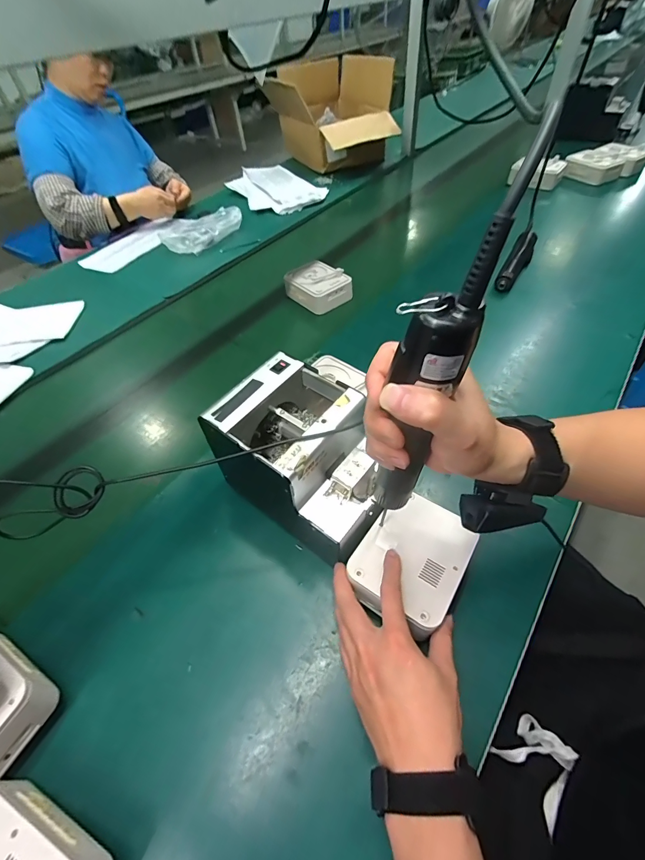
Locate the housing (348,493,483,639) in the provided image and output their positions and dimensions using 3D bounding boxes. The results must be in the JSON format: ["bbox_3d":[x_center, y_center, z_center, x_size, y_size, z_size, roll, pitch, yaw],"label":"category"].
[{"bbox_3d":[0.093,0.129,0.381,0.097,0.033,0.129,26,57,23],"label":"housing"}]

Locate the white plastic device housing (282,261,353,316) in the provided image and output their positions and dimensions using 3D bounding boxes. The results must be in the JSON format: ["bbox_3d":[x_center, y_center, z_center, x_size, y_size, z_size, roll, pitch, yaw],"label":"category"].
[{"bbox_3d":[-0.008,-0.304,0.779,0.095,0.048,0.126,-33,56,-21],"label":"white plastic device housing"}]

